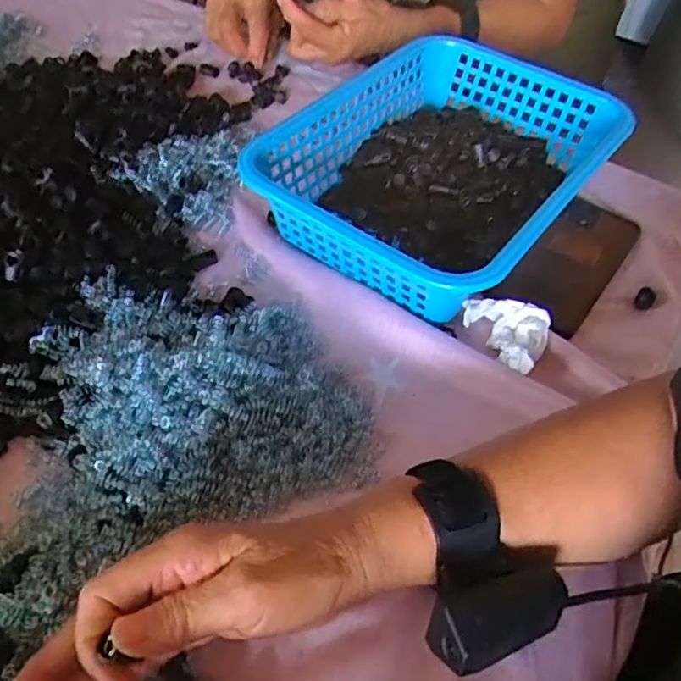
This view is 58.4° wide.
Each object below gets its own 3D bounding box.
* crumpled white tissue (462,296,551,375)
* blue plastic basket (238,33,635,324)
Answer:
[{"bbox_3d":[0.121,-0.010,0.443,0.061,0.022,0.047,36,59,23],"label":"crumpled white tissue"},{"bbox_3d":[0.086,-0.145,0.514,0.217,0.078,0.296,33,57,21],"label":"blue plastic basket"}]

